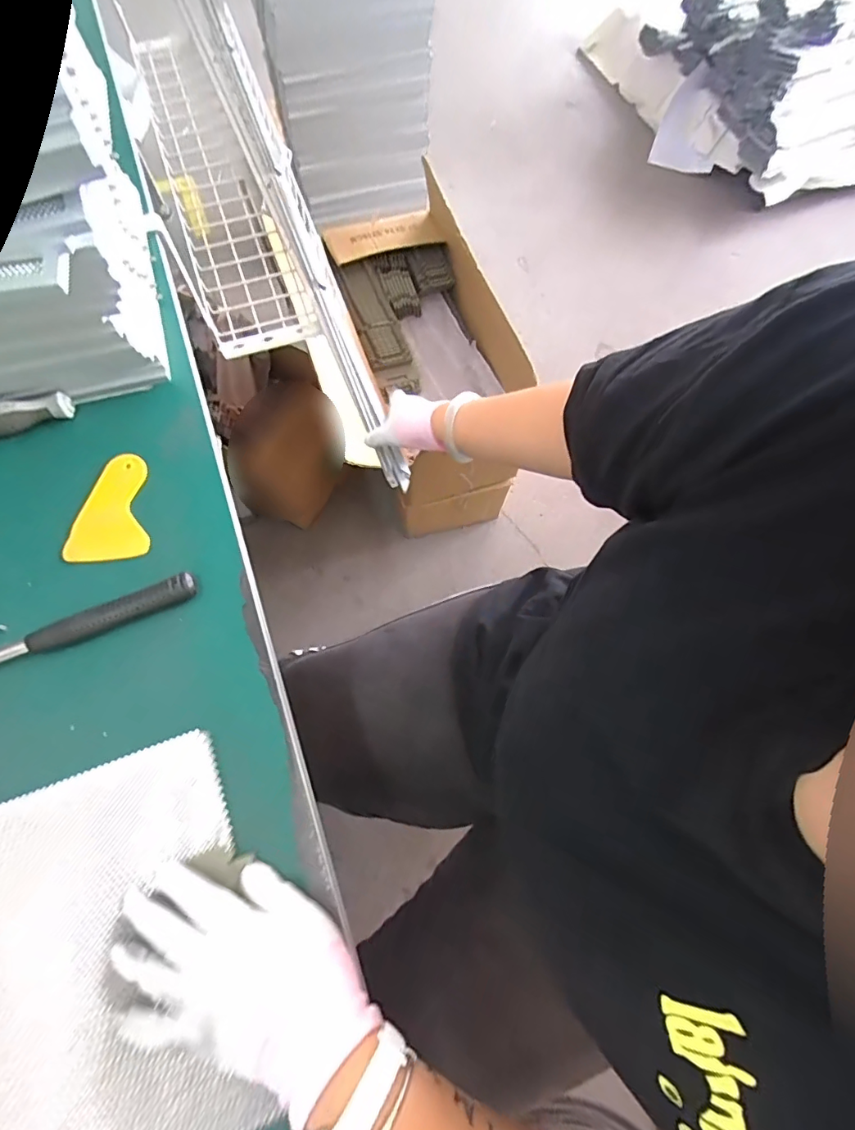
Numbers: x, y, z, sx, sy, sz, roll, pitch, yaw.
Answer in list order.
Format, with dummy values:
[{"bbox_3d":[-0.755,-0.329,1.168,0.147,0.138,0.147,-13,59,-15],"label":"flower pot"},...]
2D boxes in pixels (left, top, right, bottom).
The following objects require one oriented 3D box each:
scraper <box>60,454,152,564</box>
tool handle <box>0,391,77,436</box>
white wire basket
[{"bbox_3d":[-0.289,-0.053,0.450,0.070,0.006,0.098,-6,72,-4],"label":"scraper"},{"bbox_3d":[-0.374,-0.139,0.459,0.085,0.028,0.020,-23,74,-10],"label":"tool handle"},{"bbox_3d":[-0.374,-0.642,0.848,0.176,0.075,0.718,-21,74,-9],"label":"white wire basket"}]

